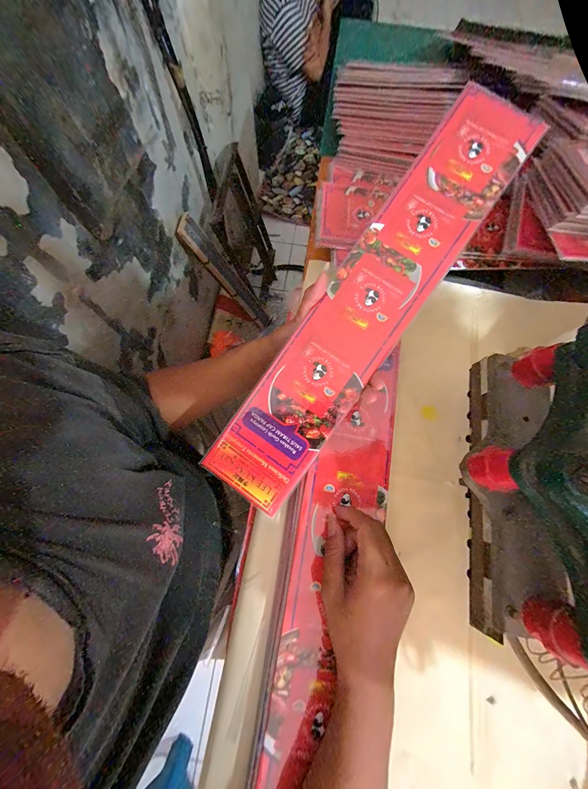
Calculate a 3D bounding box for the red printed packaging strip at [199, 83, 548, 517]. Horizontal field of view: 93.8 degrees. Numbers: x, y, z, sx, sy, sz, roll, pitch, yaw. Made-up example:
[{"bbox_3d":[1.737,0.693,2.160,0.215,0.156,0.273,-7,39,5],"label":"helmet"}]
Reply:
[{"bbox_3d":[0.088,-0.108,0.324,0.105,0.006,0.539,36,90,5],"label":"red printed packaging strip"}]

